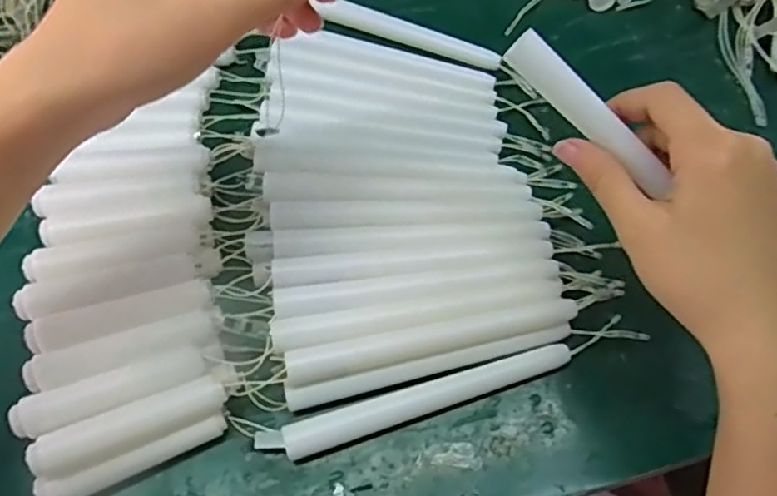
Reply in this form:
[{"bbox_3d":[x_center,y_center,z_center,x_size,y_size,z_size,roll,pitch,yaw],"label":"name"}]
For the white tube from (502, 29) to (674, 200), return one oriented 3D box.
[{"bbox_3d":[0.087,-0.058,0.283,0.088,0.013,0.014,45,73,3],"label":"white tube"}]

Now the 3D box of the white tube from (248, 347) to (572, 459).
[{"bbox_3d":[0.015,0.076,0.329,0.159,0.011,0.016,-16,64,-8],"label":"white tube"}]

